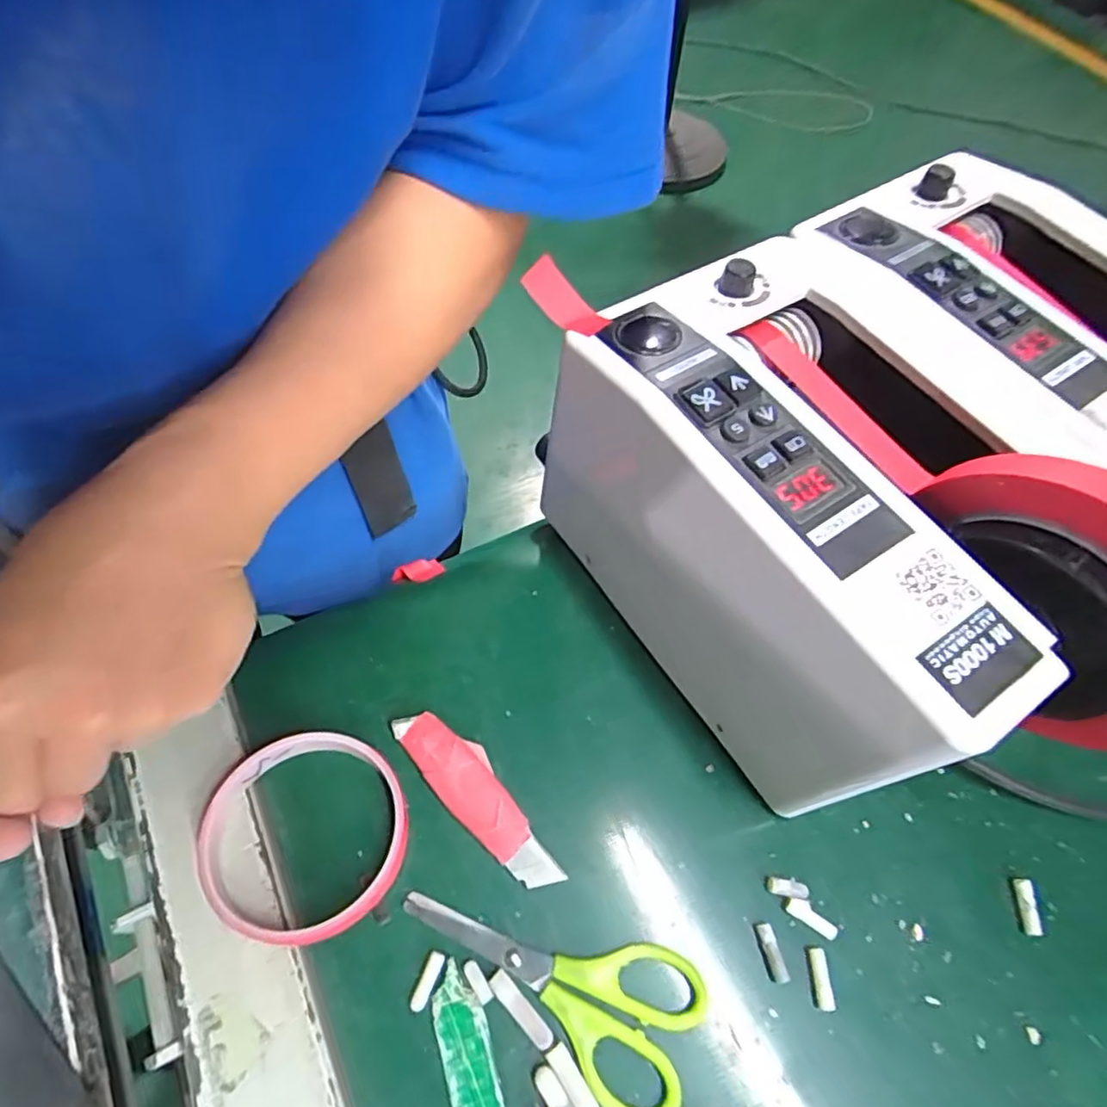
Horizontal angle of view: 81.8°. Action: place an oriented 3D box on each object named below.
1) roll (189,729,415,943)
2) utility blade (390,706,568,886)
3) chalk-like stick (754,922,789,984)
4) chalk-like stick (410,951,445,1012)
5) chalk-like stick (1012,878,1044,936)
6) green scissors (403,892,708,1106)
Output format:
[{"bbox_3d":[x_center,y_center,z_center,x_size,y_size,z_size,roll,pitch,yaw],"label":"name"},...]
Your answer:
[{"bbox_3d":[-0.110,0.123,0.283,0.084,0.020,0.088,1,62,-3],"label":"roll"},{"bbox_3d":[-0.036,0.113,0.298,0.027,0.011,0.099,-36,70,-19],"label":"utility blade"},{"bbox_3d":[0.095,0.174,0.278,0.007,0.005,0.023,-13,64,-10],"label":"chalk-like stick"},{"bbox_3d":[-0.053,0.178,0.266,0.007,0.004,0.022,21,63,8],"label":"chalk-like stick"},{"bbox_3d":[0.216,0.161,0.292,0.006,0.007,0.023,4,62,-1],"label":"chalk-like stick"},{"bbox_3d":[-0.004,0.178,0.269,0.129,0.005,0.058,24,64,9],"label":"green scissors"}]

